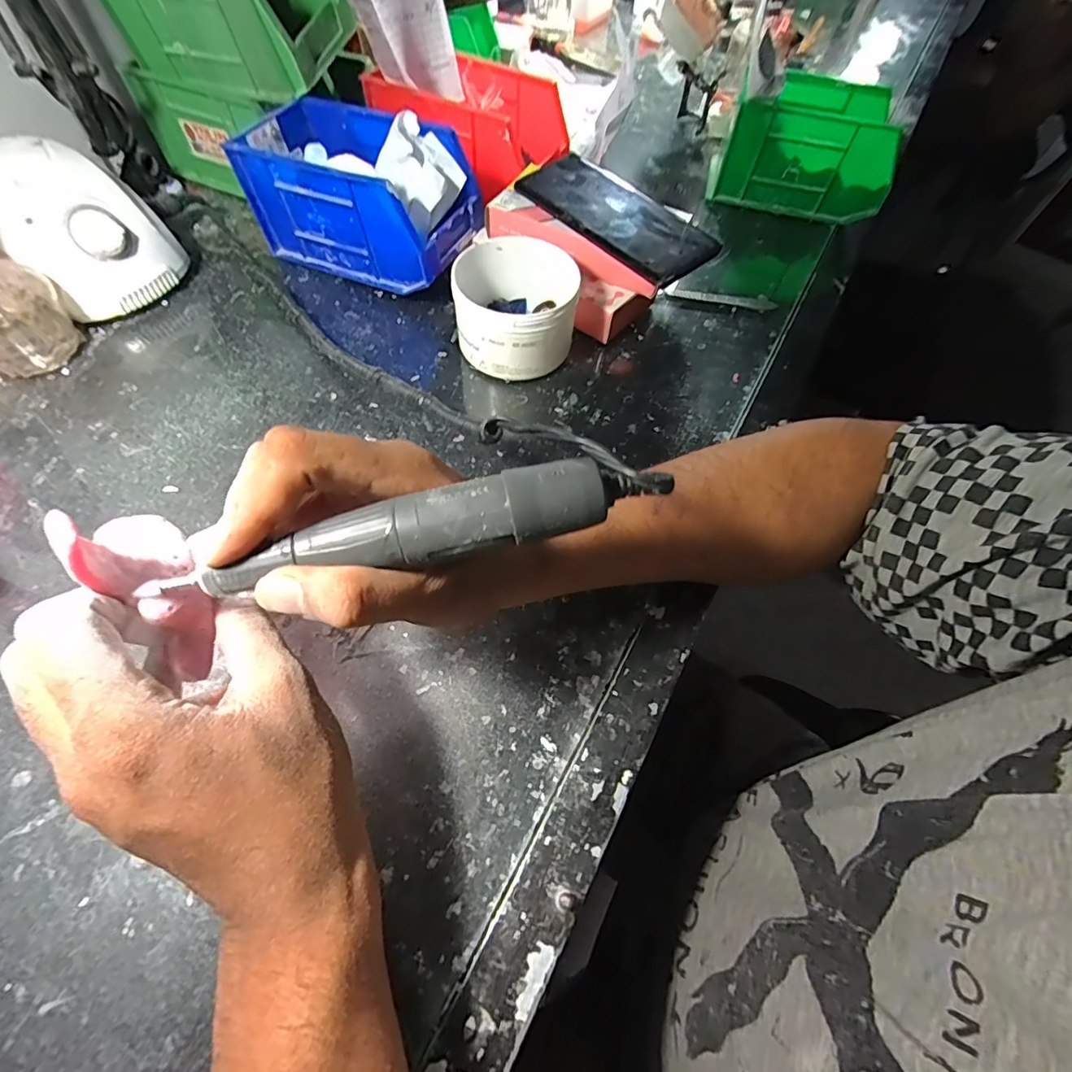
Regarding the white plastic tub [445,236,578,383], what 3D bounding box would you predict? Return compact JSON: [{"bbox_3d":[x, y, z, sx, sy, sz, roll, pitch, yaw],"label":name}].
[{"bbox_3d":[-0.015,-0.172,0.387,0.087,0.066,0.088,2,60,-3],"label":"white plastic tub"}]

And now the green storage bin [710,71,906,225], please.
[{"bbox_3d":[0.272,-0.384,0.509,0.157,0.106,0.082,17,61,6],"label":"green storage bin"}]

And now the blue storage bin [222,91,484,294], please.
[{"bbox_3d":[-0.147,-0.283,0.425,0.188,0.095,0.096,23,62,10],"label":"blue storage bin"}]

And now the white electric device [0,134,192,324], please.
[{"bbox_3d":[-0.362,-0.240,0.395,0.128,0.082,0.100,36,64,16],"label":"white electric device"}]

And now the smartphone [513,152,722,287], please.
[{"bbox_3d":[0.065,-0.256,0.397,0.073,0.014,0.163,-36,69,-21],"label":"smartphone"}]

